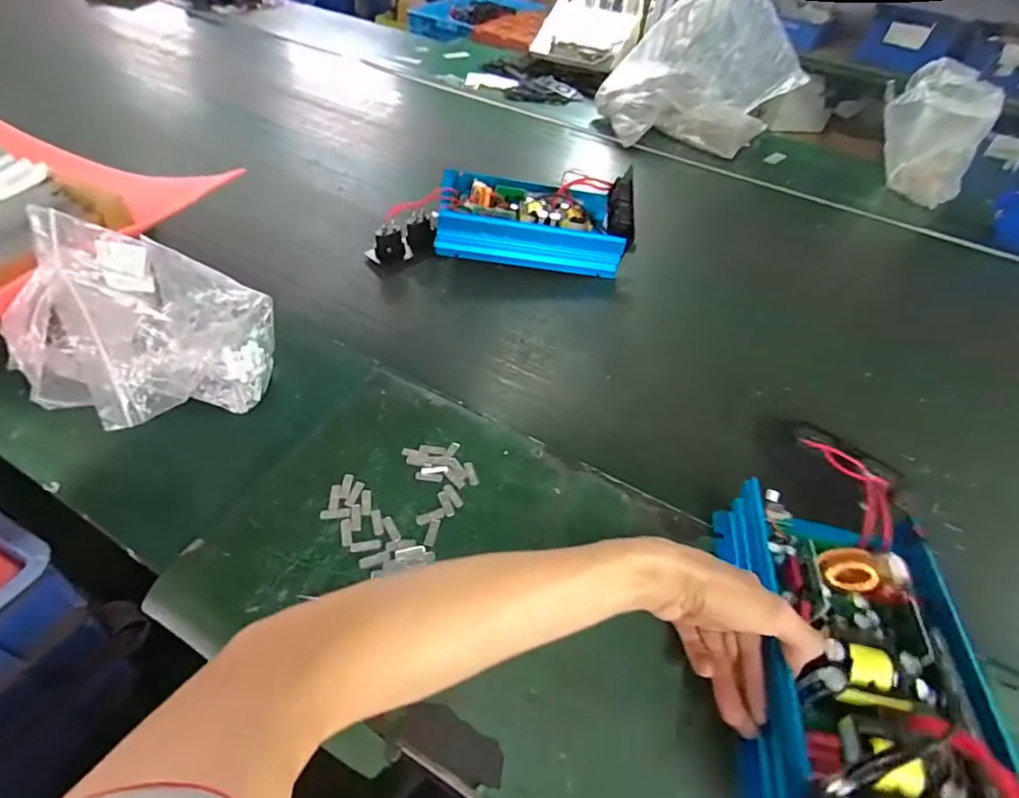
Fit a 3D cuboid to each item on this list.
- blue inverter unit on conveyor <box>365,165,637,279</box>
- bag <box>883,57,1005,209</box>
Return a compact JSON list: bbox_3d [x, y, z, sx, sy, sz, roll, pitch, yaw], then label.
[{"bbox_3d":[-0.008,-0.258,0.799,0.360,0.108,0.159,6,47,-2],"label":"blue inverter unit on conveyor"},{"bbox_3d":[0.721,-0.455,0.947,0.096,0.215,0.175,-29,57,-29],"label":"bag"}]

